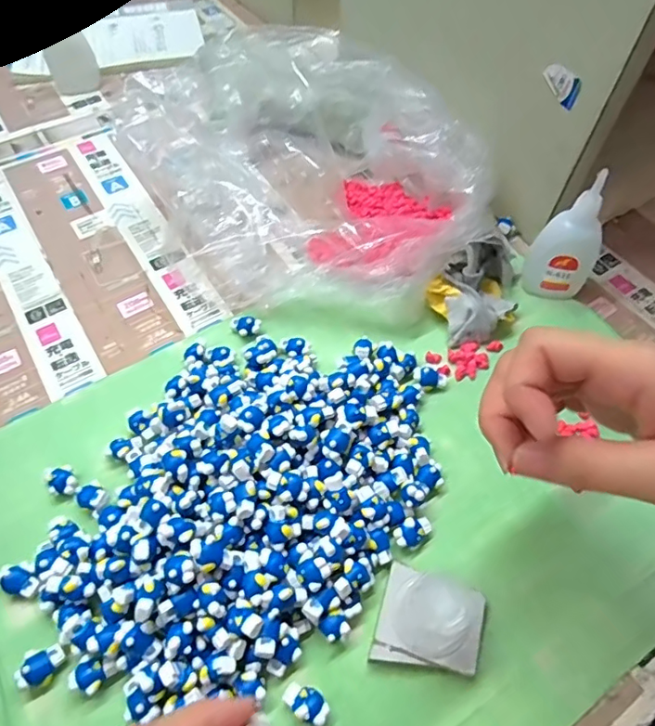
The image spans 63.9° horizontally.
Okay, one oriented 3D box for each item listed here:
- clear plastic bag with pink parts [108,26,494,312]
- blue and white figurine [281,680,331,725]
[{"bbox_3d":[-0.005,-0.143,0.397,0.224,0.092,0.230,-32,63,-20],"label":"clear plastic bag with pink parts"},{"bbox_3d":[-0.010,0.158,0.244,0.022,0.011,0.013,20,59,12],"label":"blue and white figurine"}]

